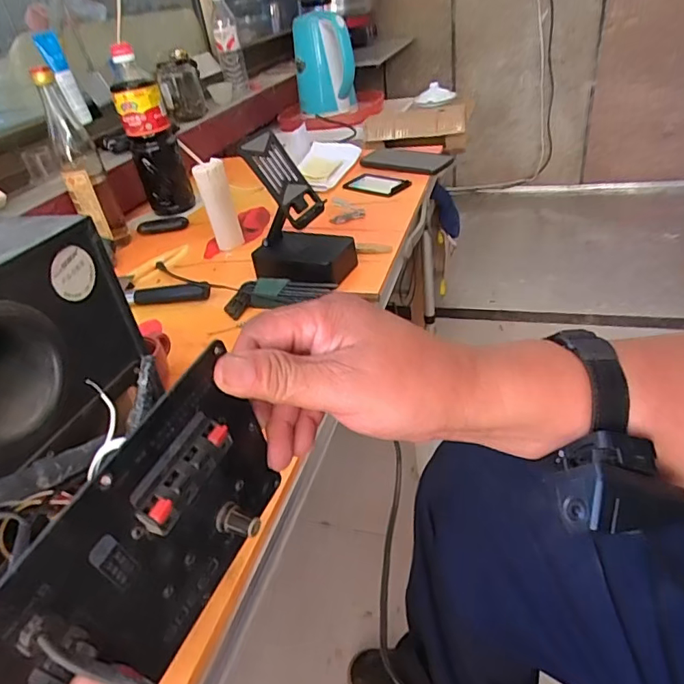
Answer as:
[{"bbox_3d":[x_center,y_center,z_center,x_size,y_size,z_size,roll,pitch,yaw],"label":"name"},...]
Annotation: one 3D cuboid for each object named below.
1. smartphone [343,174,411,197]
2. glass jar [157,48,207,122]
[{"bbox_3d":[0.059,-0.275,0.900,0.118,0.009,0.074,19,44,34],"label":"smartphone"},{"bbox_3d":[-0.358,-0.570,1.146,0.089,0.131,0.089,-15,35,-9],"label":"glass jar"}]

